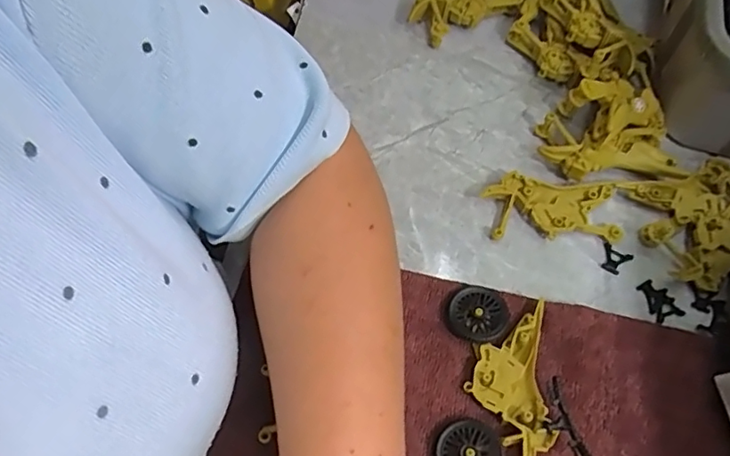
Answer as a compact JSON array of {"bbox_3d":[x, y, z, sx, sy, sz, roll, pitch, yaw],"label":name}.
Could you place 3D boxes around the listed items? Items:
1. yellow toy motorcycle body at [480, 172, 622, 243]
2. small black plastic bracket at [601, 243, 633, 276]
[{"bbox_3d":[0.133,-0.015,0.411,0.091,0.014,0.047,2,61,-2],"label":"yellow toy motorcycle body"},{"bbox_3d":[0.173,0.022,0.399,0.020,0.004,0.020,31,64,14],"label":"small black plastic bracket"}]

